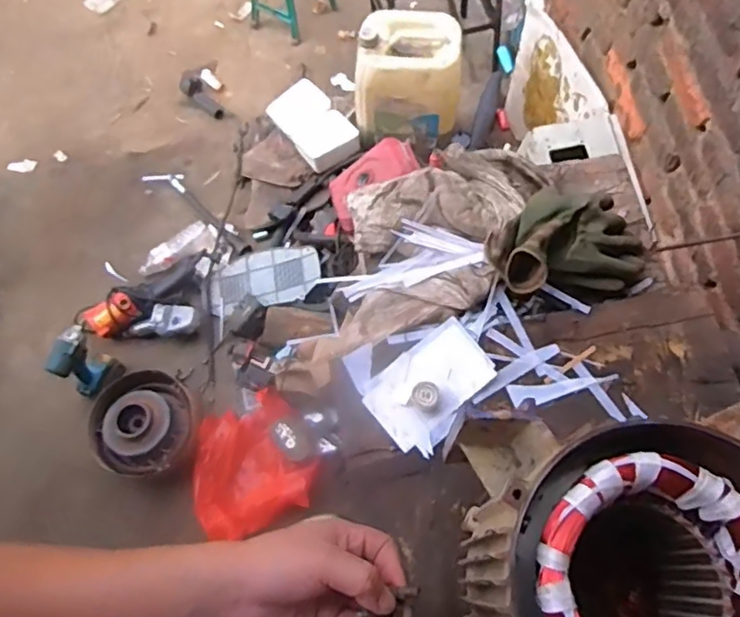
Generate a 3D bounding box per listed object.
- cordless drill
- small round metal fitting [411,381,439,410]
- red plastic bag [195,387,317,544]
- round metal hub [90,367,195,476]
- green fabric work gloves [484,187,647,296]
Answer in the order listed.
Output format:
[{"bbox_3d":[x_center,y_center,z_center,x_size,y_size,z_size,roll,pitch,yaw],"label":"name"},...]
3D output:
[{"bbox_3d":[-0.714,0.144,1.542,0.081,0.245,0.134,29,72,12],"label":"cordless drill"},{"bbox_3d":[0.066,0.104,0.725,0.031,0.030,0.028,22,71,10],"label":"small round metal fitting"},{"bbox_3d":[-0.297,0.371,1.493,0.302,0.057,0.303,-23,70,-7],"label":"red plastic bag"},{"bbox_3d":[-0.569,0.277,1.511,0.267,0.059,0.248,0,69,1],"label":"round metal hub"},{"bbox_3d":[0.241,-0.094,0.746,0.202,0.078,0.142,-6,69,-1],"label":"green fabric work gloves"}]

